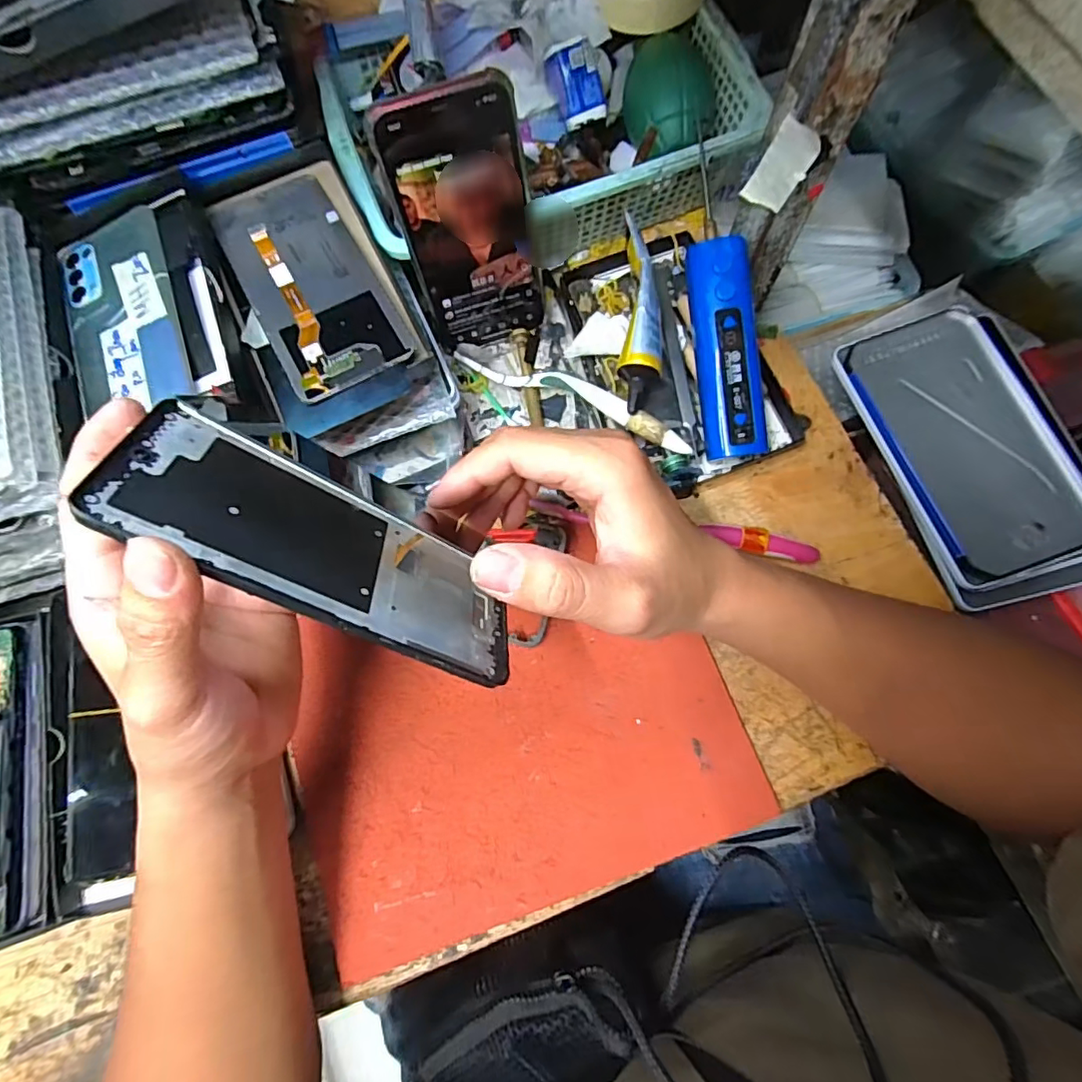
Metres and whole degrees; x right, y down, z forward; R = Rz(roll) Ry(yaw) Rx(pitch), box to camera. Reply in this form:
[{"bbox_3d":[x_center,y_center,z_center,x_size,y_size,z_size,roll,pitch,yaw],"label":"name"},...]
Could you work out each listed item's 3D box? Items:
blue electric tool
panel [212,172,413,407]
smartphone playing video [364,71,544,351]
[{"bbox_3d":[0.113,-0.117,0.343,0.034,0.025,0.132,-7,92,-3],"label":"blue electric tool"},{"bbox_3d":[-0.140,-0.158,0.333,0.070,0.005,0.158,-28,75,-10],"label":"panel"},{"bbox_3d":[-0.041,-0.184,0.332,0.073,0.144,0.009,-17,58,-1],"label":"smartphone playing video"}]

